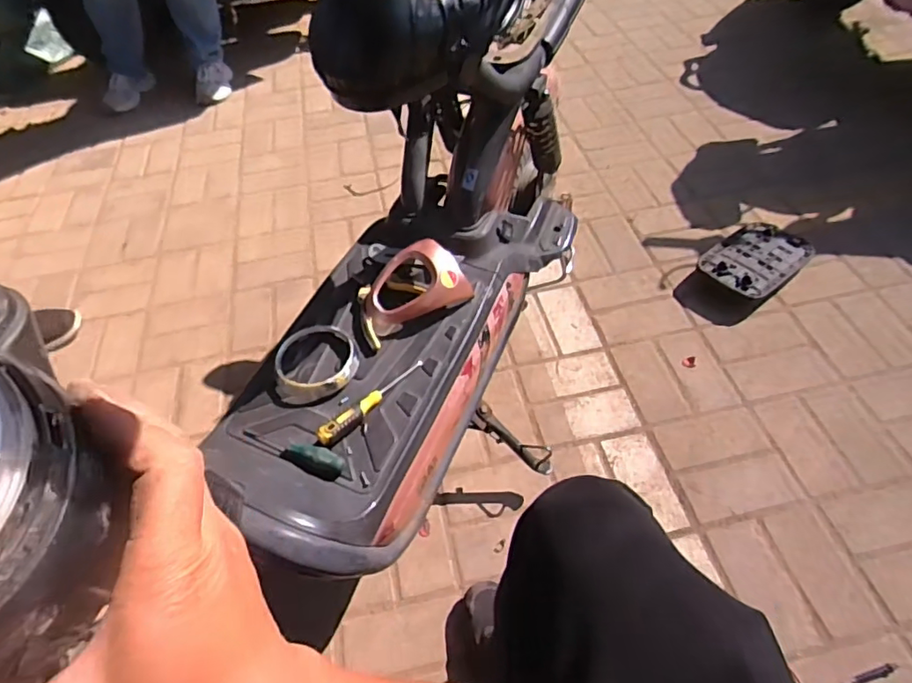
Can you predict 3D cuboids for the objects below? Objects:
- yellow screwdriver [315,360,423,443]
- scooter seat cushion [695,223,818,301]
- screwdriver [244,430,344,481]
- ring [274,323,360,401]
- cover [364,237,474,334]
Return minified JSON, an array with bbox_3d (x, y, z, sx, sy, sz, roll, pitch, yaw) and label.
[{"bbox_3d":[-0.105,0.074,0.717,0.163,0.025,0.023,-38,57,-24],"label":"yellow screwdriver"},{"bbox_3d":[0.663,-0.185,1.241,0.264,0.033,0.165,-30,57,-17],"label":"scooter seat cushion"},{"bbox_3d":[-0.201,0.132,0.687,0.144,0.024,0.031,19,55,19],"label":"screwdriver"},{"bbox_3d":[-0.187,0.026,0.762,0.109,0.024,0.111,-2,50,3],"label":"ring"},{"bbox_3d":[-0.059,-0.081,0.796,0.148,0.074,0.092,-22,52,-13],"label":"cover"}]

